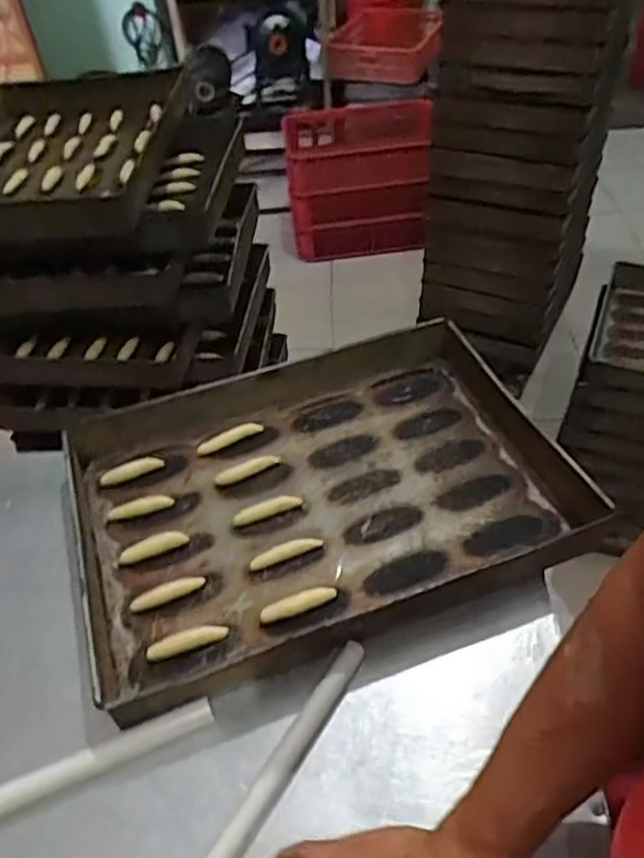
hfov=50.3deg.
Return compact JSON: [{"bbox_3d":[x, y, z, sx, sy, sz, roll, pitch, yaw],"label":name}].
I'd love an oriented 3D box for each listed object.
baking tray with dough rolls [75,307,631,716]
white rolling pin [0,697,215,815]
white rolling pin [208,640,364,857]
[{"bbox_3d":[-0.010,0.056,0.762,0.521,0.063,0.378,-16,46,-11],"label":"baking tray with dough rolls"},{"bbox_3d":[-0.227,0.294,0.570,0.281,0.017,0.019,-19,46,-14],"label":"white rolling pin"},{"bbox_3d":[-0.040,0.288,0.564,0.019,0.017,0.266,23,51,25],"label":"white rolling pin"}]

